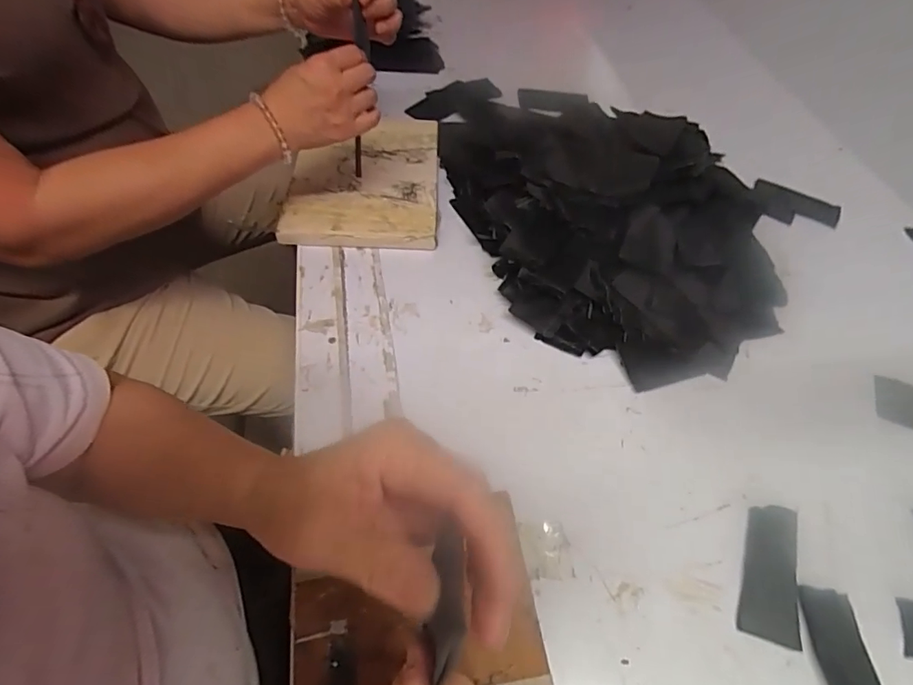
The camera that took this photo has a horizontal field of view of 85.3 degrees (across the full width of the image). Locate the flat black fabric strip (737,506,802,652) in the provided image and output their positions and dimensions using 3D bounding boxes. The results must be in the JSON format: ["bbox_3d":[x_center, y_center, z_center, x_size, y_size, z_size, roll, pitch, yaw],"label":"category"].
[{"bbox_3d":[0.256,0.187,0.408,0.041,0.009,0.104,5,53,24],"label":"flat black fabric strip"}]

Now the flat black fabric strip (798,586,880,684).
[{"bbox_3d":[0.290,0.240,0.373,0.036,0.014,0.098,6,54,0],"label":"flat black fabric strip"}]

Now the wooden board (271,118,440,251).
[{"bbox_3d":[-0.119,-0.222,0.662,0.184,0.026,0.256,1,54,-4],"label":"wooden board"}]

